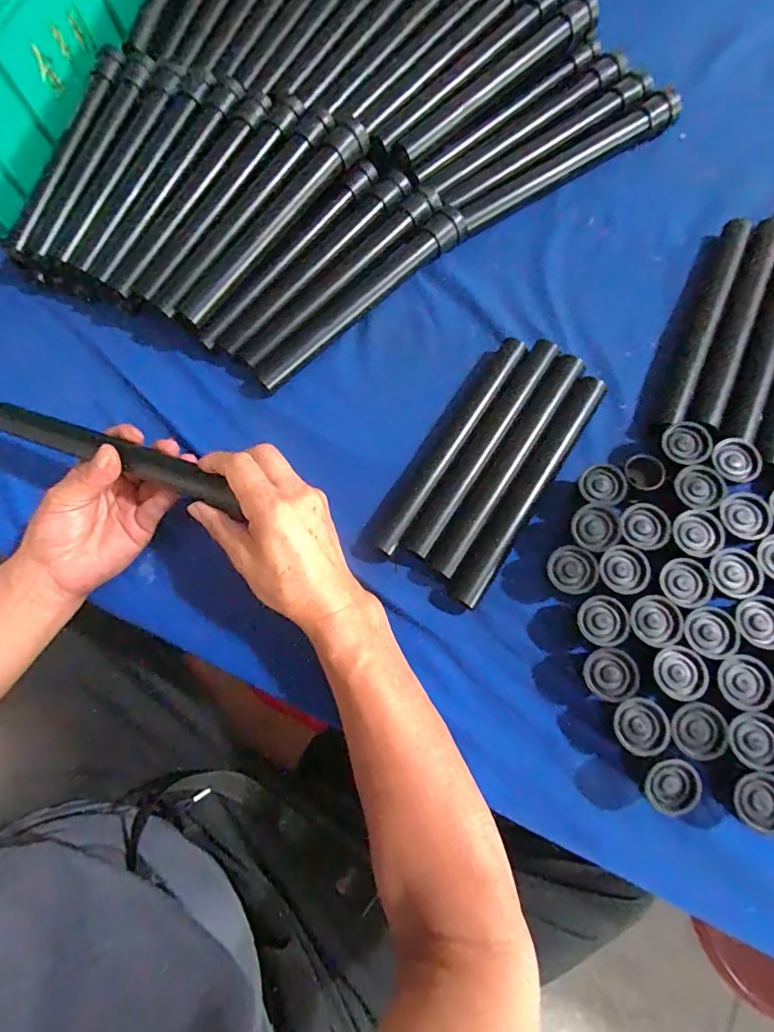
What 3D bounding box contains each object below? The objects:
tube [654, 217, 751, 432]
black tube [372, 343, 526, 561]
[{"bbox_3d":[0.279,-0.170,0.413,0.021,0.022,0.211,22,77,10],"label":"tube"},{"bbox_3d":[0.055,-0.063,0.406,0.025,0.019,0.218,31,79,12],"label":"black tube"}]

